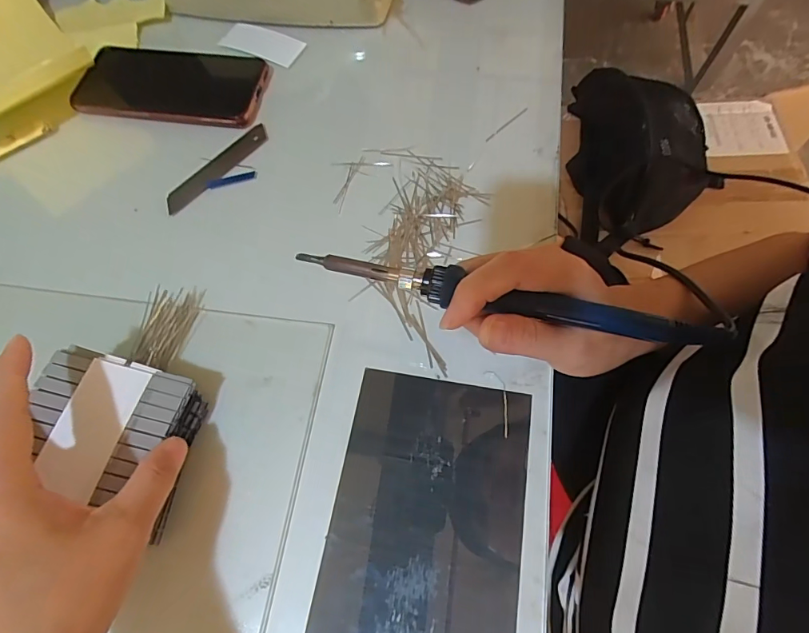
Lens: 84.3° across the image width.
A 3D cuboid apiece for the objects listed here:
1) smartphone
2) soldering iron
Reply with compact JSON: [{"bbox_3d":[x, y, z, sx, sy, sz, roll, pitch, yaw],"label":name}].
[{"bbox_3d":[-0.203,-0.207,0.394,0.161,0.008,0.082,4,66,5],"label":"smartphone"},{"bbox_3d":[0.051,-0.012,0.228,0.219,0.018,0.019,12,66,8],"label":"soldering iron"}]

